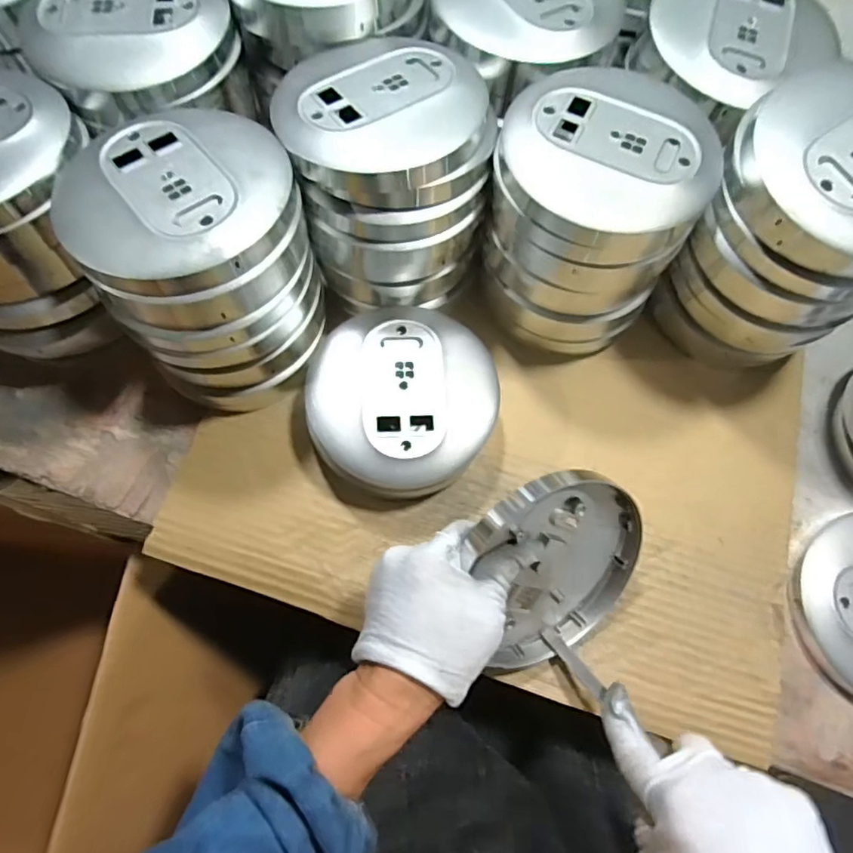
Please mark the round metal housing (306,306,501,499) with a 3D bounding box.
[{"bbox_3d":[-0.017,-0.018,0.417,0.132,0.053,0.133,1,71,-1],"label":"round metal housing"}]

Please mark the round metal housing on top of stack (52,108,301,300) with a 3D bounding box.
[{"bbox_3d":[-0.144,-0.132,0.332,0.130,0.035,0.121,-18,72,-8],"label":"round metal housing on top of stack"}]

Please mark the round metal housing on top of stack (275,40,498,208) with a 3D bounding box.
[{"bbox_3d":[-0.029,-0.213,0.372,0.132,0.050,0.120,-7,71,-4],"label":"round metal housing on top of stack"}]

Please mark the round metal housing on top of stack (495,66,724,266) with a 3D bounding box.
[{"bbox_3d":[0.115,-0.173,0.368,0.129,0.051,0.107,13,71,3],"label":"round metal housing on top of stack"}]

